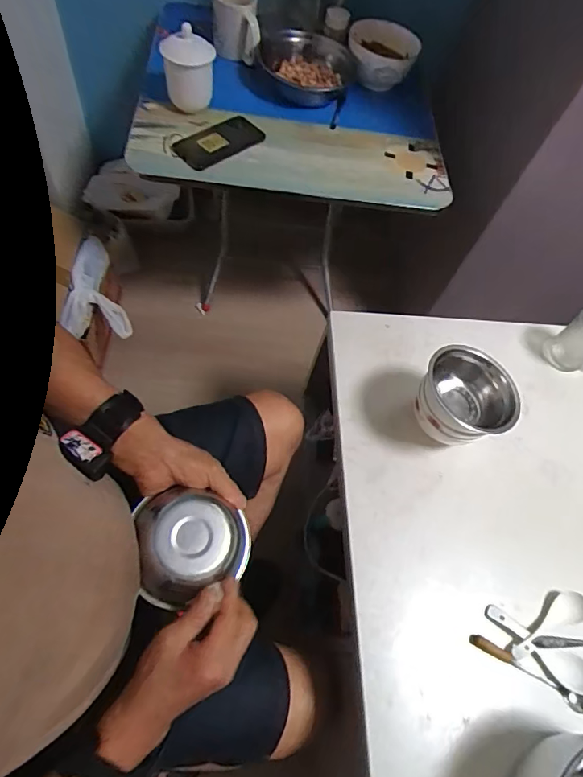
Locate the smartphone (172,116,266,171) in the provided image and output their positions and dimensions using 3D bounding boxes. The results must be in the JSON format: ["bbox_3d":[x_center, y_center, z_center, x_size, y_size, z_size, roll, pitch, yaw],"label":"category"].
[{"bbox_3d":[-0.121,-0.427,0.794,0.154,0.013,0.082,-33,72,-23],"label":"smartphone"}]

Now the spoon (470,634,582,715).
[{"bbox_3d":[0.287,0.344,0.550,0.149,0.015,0.020,29,62,7],"label":"spoon"}]

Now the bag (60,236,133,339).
[{"bbox_3d":[-0.438,-0.212,0.979,0.122,0.071,0.231,-17,66,-17],"label":"bag"}]

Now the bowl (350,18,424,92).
[{"bbox_3d":[0.177,-0.664,0.915,0.133,0.072,0.133,4,62,-7],"label":"bowl"}]

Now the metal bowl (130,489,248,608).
[{"bbox_3d":[-0.100,0.158,0.470,0.112,0.063,0.106,2,62,-3],"label":"metal bowl"}]

